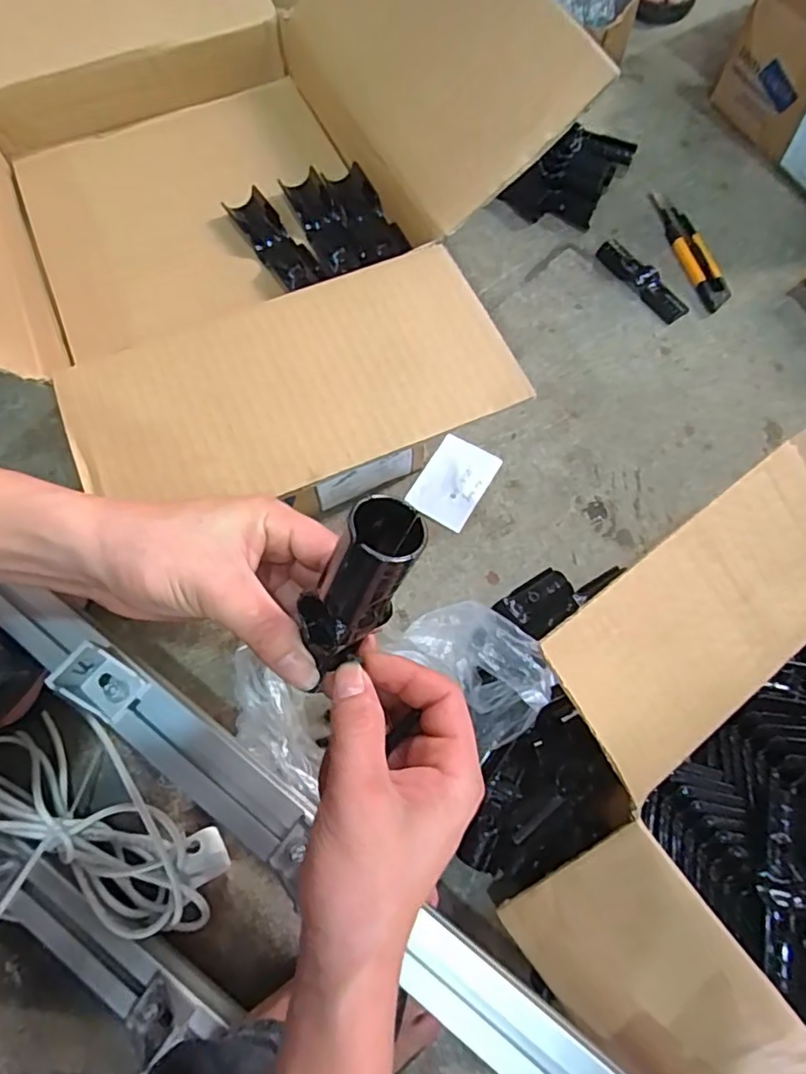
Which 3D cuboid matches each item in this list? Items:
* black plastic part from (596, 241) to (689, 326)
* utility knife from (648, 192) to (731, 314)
[{"bbox_3d":[0.286,-0.307,0.718,0.038,0.011,0.128,-35,72,-11],"label":"black plastic part"},{"bbox_3d":[0.344,-0.354,0.732,0.032,0.021,0.185,-17,70,-5],"label":"utility knife"}]

